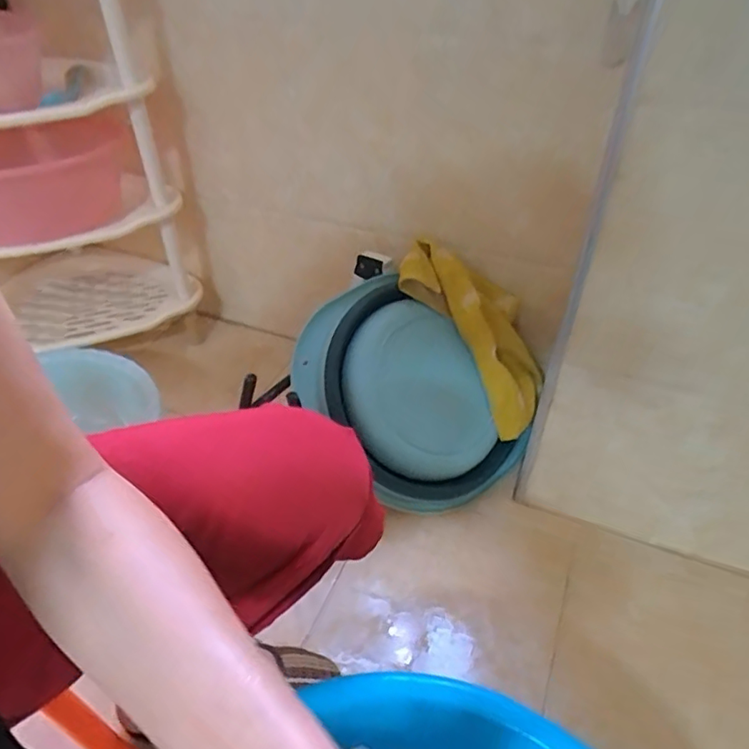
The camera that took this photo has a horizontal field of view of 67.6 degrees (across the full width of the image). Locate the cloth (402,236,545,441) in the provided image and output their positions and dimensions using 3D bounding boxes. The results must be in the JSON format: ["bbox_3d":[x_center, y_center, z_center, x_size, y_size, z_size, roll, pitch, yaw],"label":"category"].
[{"bbox_3d":[0.166,-0.068,0.871,0.082,0.326,0.130,-25,12,49],"label":"cloth"}]

